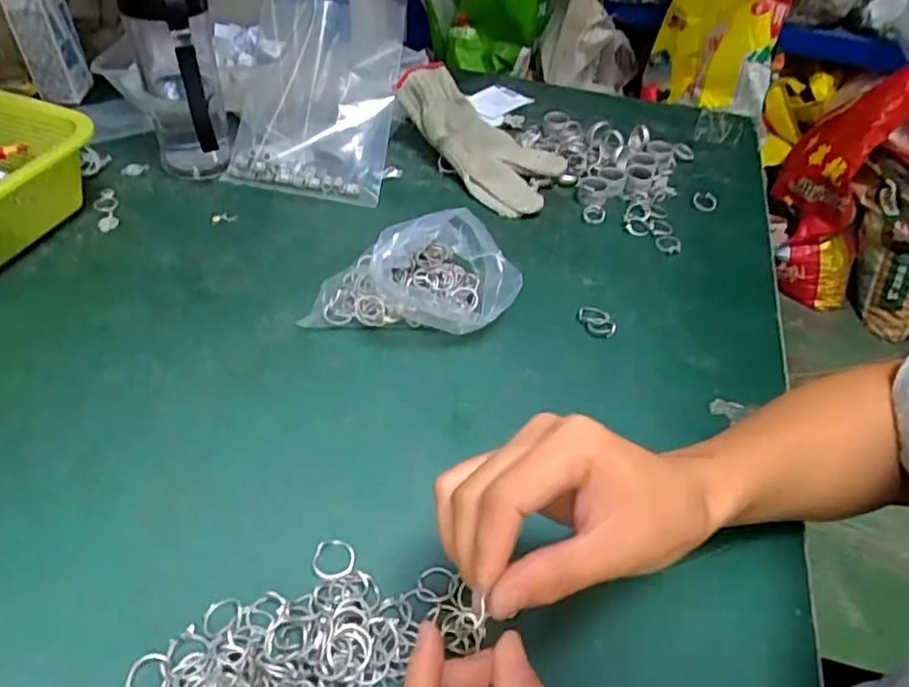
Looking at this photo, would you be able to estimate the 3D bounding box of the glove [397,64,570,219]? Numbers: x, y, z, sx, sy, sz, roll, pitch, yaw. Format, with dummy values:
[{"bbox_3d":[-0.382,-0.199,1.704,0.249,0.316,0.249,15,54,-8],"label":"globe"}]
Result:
[{"bbox_3d":[0.027,-0.200,0.615,0.099,0.048,0.192,-35,78,-33],"label":"glove"}]

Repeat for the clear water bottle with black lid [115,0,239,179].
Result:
[{"bbox_3d":[-0.230,-0.229,0.530,0.067,0.188,0.068,-13,48,-18],"label":"clear water bottle with black lid"}]

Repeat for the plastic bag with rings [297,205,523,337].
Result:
[{"bbox_3d":[-0.029,-0.049,0.453,0.150,0.074,0.074,6,45,0],"label":"plastic bag with rings"}]

